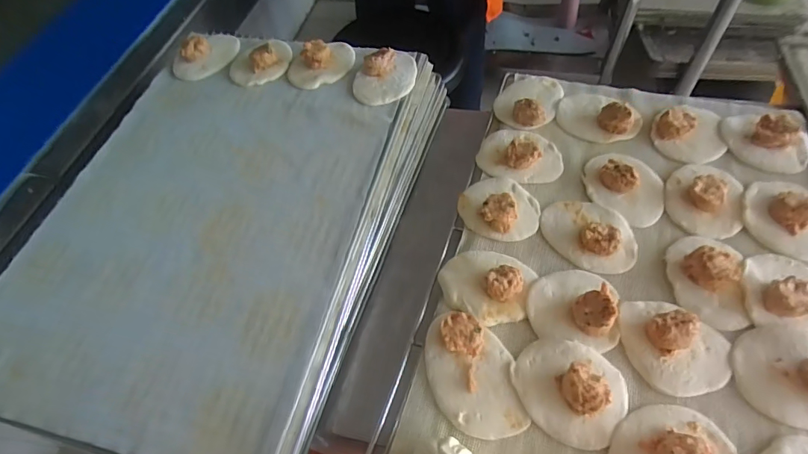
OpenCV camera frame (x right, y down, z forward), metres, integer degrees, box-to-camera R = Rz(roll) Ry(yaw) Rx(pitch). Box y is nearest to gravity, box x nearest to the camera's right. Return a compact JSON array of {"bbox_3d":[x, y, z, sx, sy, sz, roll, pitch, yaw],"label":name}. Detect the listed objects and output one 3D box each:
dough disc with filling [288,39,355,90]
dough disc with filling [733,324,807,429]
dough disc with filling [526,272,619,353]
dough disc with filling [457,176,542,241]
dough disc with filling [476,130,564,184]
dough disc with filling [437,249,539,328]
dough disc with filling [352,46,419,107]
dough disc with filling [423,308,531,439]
[{"bbox_3d":[-0.121,-0.244,0.643,0.106,0.033,0.073,-21,58,-8],"label":"dough disc with filling"},{"bbox_3d":[0.350,0.129,0.390,0.087,0.030,0.089,-3,57,4],"label":"dough disc with filling"},{"bbox_3d":[0.173,0.072,0.439,0.087,0.028,0.081,10,59,12],"label":"dough disc with filling"},{"bbox_3d":[0.115,-0.027,0.517,0.085,0.020,0.091,-3,57,4],"label":"dough disc with filling"},{"bbox_3d":[0.151,-0.098,0.560,0.105,0.025,0.079,9,59,12],"label":"dough disc with filling"},{"bbox_3d":[0.086,0.055,0.461,0.096,0.022,0.083,15,60,15],"label":"dough disc with filling"},{"bbox_3d":[-0.027,-0.216,0.613,0.089,0.033,0.087,-3,57,4],"label":"dough disc with filling"},{"bbox_3d":[0.066,0.137,0.415,0.080,0.026,0.111,-8,57,1],"label":"dough disc with filling"}]

